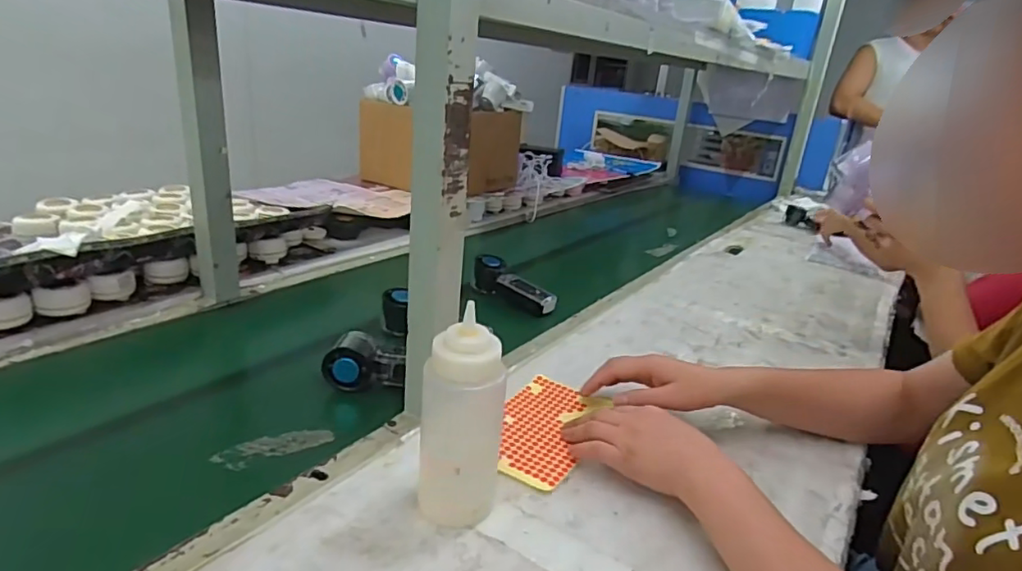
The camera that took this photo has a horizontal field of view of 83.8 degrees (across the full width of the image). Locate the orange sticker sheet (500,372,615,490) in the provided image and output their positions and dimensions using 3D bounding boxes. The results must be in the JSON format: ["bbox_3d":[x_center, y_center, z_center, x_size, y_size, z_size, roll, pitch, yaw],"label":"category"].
[{"bbox_3d":[0.034,0.155,0.630,0.101,0.005,0.183,13,23,23],"label":"orange sticker sheet"}]

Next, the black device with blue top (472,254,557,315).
[{"bbox_3d":[0.004,-0.004,0.980,0.162,0.059,0.053,25,28,39],"label":"black device with blue top"}]

